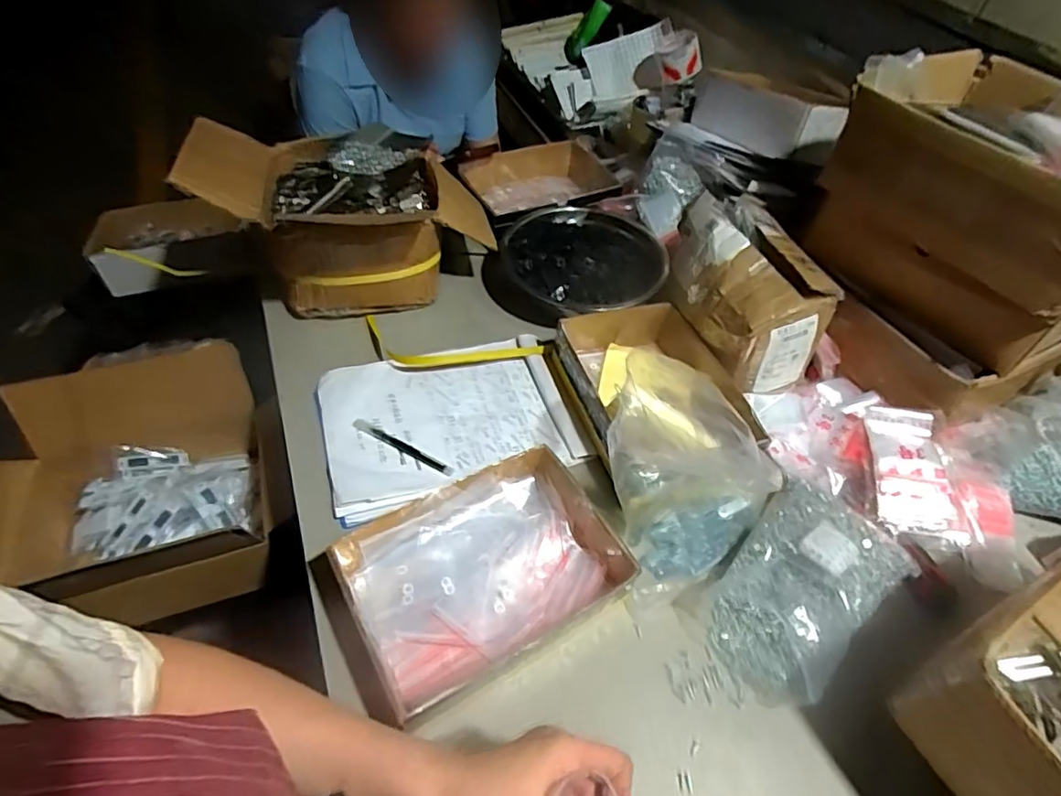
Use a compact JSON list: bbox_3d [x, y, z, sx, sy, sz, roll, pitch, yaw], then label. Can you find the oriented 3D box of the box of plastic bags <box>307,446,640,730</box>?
[{"bbox_3d":[-0.052,0.170,0.570,0.277,0.054,0.184,-22,55,-21],"label":"box of plastic bags"}]

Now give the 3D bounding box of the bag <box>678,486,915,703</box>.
[{"bbox_3d":[0.276,0.186,0.584,0.221,0.078,0.139,-33,59,-27],"label":"bag"}]

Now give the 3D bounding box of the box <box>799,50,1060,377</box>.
[{"bbox_3d":[0.537,-0.223,0.675,0.264,0.226,0.315,-21,55,-21],"label":"box"}]

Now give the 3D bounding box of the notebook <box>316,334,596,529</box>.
[{"bbox_3d":[-0.102,0.023,0.722,0.297,0.018,0.218,-12,52,-14],"label":"notebook"}]

